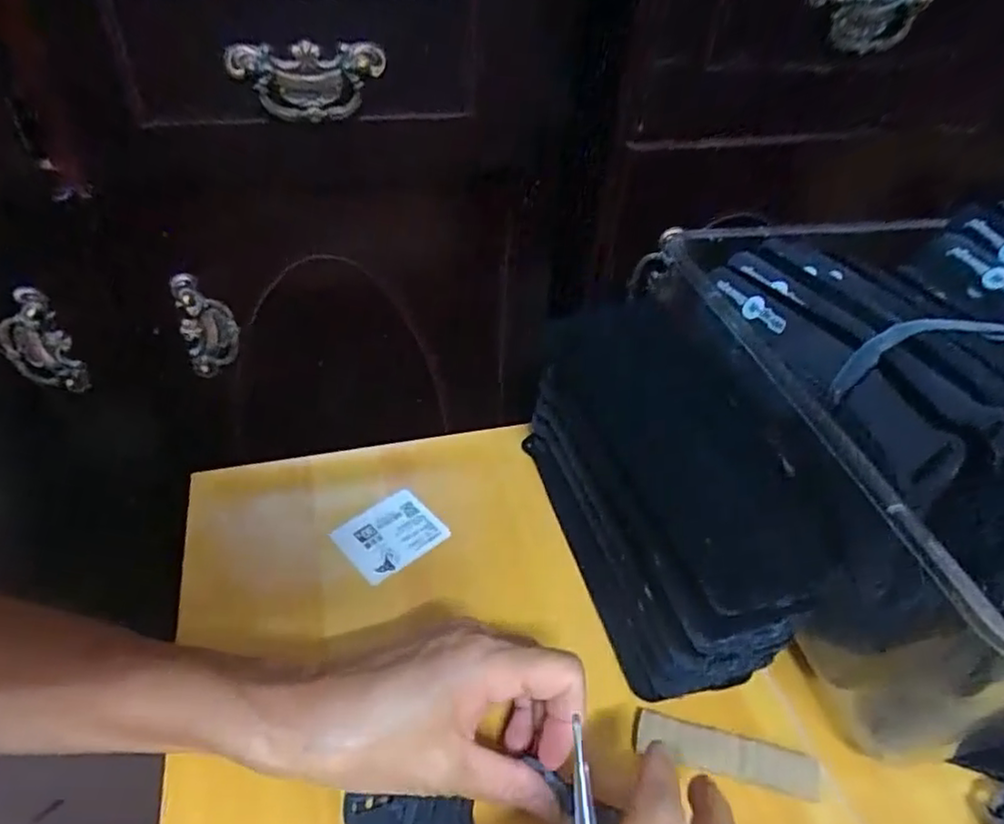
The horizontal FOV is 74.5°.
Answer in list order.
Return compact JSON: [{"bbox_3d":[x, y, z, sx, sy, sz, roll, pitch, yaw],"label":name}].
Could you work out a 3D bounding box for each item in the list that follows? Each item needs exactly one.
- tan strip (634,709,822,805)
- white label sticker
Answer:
[{"bbox_3d":[0.108,0.165,0.319,0.084,0.004,0.020,9,55,13],"label":"tan strip"},{"bbox_3d":[-0.068,0.075,0.406,0.058,0.006,0.047,-33,59,-32],"label":"white label sticker"}]

